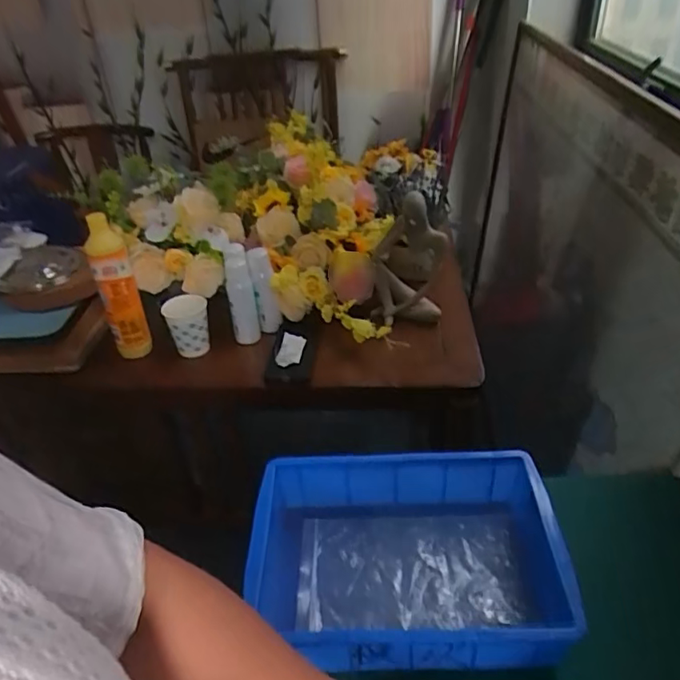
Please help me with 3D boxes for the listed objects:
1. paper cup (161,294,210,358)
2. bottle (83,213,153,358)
[{"bbox_3d":[-0.251,-0.024,0.932,0.066,0.087,0.066,-3,36,2],"label":"paper cup"},{"bbox_3d":[-0.353,-0.078,0.891,0.061,0.219,0.061,-19,38,-19],"label":"bottle"}]

